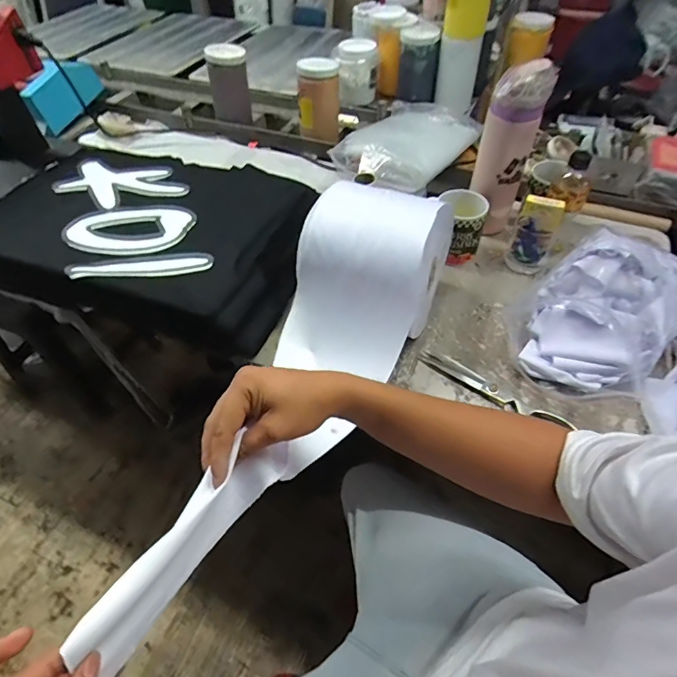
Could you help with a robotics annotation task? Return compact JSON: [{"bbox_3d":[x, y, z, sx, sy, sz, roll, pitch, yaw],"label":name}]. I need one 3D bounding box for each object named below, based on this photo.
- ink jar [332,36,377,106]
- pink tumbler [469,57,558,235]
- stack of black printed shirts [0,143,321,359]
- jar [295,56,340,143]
[{"bbox_3d":[0.044,-0.680,1.167,0.103,0.145,0.099,-1,50,1],"label":"ink jar"},{"bbox_3d":[0.271,-0.303,0.734,0.082,0.251,0.092,17,53,15],"label":"pink tumbler"},{"bbox_3d":[-0.360,-0.202,0.816,0.677,0.089,0.397,16,53,15],"label":"stack of black printed shirts"},{"bbox_3d":[-0.046,-0.544,1.038,0.095,0.163,0.083,-3,50,0],"label":"jar"}]

